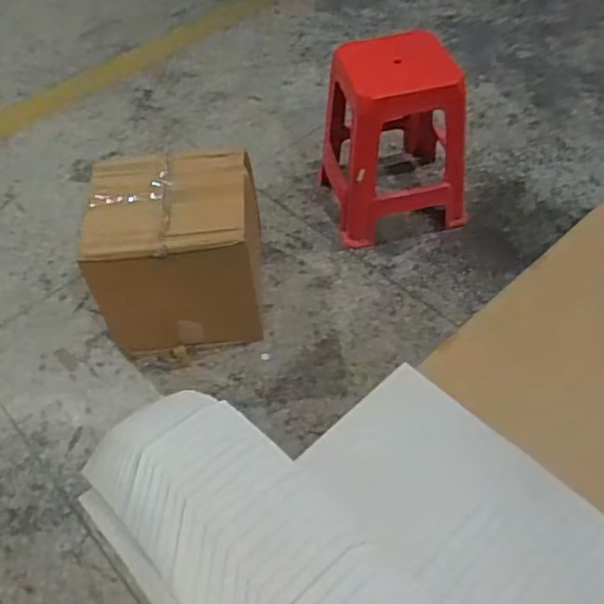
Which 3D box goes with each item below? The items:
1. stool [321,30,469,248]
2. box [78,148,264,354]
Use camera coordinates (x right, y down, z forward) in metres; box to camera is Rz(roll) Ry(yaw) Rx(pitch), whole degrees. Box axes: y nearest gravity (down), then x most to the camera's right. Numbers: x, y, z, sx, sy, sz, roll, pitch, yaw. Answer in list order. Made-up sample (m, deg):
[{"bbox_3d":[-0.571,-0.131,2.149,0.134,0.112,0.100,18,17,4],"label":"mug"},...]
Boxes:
[{"bbox_3d":[0.272,-0.474,1.798,0.390,0.490,0.417,-11,52,-5],"label":"stool"},{"bbox_3d":[-0.303,-0.140,1.606,0.408,0.319,0.410,-6,50,1],"label":"box"}]

